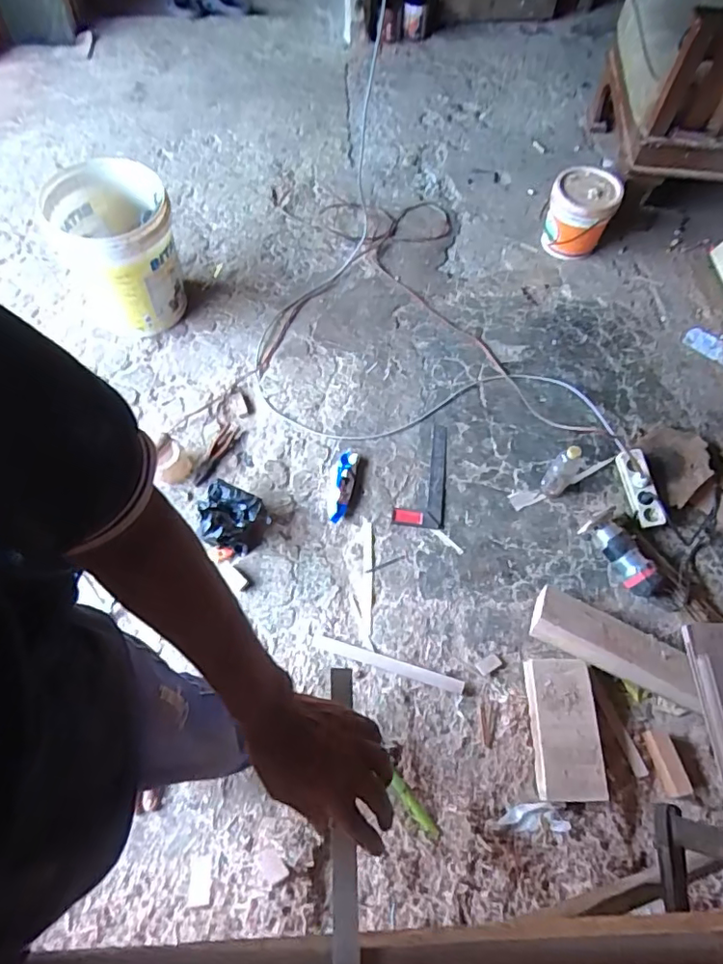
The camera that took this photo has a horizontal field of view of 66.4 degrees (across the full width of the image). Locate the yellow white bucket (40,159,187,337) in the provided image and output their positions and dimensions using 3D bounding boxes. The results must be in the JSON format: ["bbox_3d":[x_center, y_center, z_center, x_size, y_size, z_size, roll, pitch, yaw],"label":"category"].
[{"bbox_3d":[-0.665,-0.657,1.548,0.296,0.345,0.350,-24,68,-10],"label":"yellow white bucket"}]

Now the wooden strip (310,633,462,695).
[{"bbox_3d":[0.057,0.405,1.229,0.343,0.012,0.030,16,67,7],"label":"wooden strip"}]

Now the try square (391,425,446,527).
[{"bbox_3d":[0.159,-0.018,1.438,0.126,0.016,0.295,6,66,3],"label":"try square"}]

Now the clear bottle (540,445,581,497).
[{"bbox_3d":[0.487,-0.026,1.337,0.064,0.182,0.067,0,66,0],"label":"clear bottle"}]

